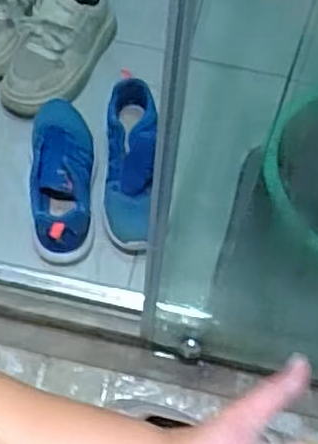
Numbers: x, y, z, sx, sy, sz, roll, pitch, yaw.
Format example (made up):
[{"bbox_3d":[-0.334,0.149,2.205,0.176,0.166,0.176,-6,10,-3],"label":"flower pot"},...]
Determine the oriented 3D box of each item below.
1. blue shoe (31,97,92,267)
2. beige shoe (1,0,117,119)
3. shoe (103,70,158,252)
[{"bbox_3d":[-0.144,-0.073,1.007,0.091,0.100,0.270,-1,59,-5],"label":"blue shoe"},{"bbox_3d":[-0.158,-0.290,1.109,0.113,0.121,0.269,28,75,12],"label":"beige shoe"},{"bbox_3d":[-0.044,-0.095,1.011,0.076,0.081,0.268,5,59,-2],"label":"shoe"}]

